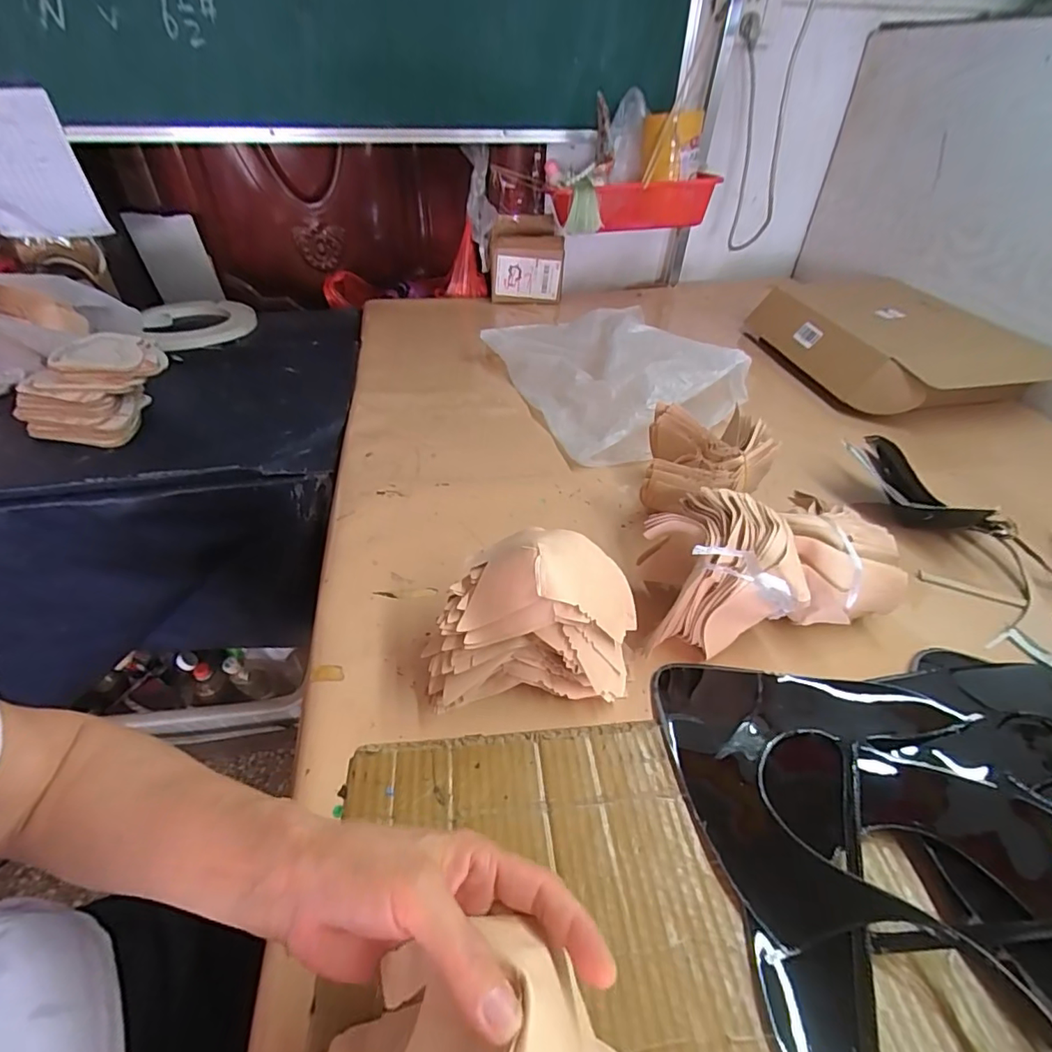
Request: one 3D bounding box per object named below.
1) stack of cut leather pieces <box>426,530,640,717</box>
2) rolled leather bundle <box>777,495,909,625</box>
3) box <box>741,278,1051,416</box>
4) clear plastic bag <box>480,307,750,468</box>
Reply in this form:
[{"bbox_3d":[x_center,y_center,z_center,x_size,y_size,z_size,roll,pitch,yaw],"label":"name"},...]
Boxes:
[{"bbox_3d":[0.004,0.069,0.396,0.153,0.115,0.083,-2,40,-4],"label":"stack of cut leather pieces"},{"bbox_3d":[0.284,0.039,0.470,0.121,0.083,0.091,-7,41,-10],"label":"rolled leather bundle"},{"bbox_3d":[0.588,-0.304,0.865,0.266,0.105,0.383,-3,41,-5],"label":"box"},{"bbox_3d":[0.125,-0.241,0.770,0.257,0.107,0.338,-15,43,-19],"label":"clear plastic bag"}]

